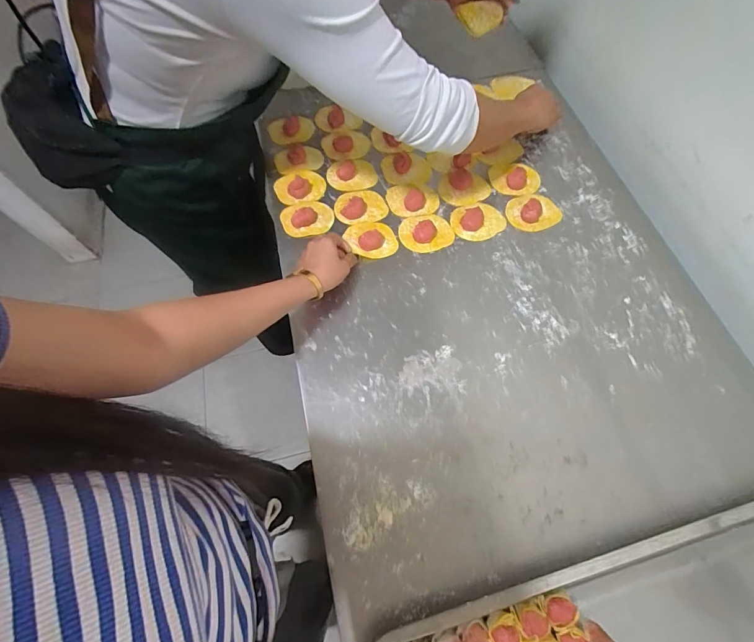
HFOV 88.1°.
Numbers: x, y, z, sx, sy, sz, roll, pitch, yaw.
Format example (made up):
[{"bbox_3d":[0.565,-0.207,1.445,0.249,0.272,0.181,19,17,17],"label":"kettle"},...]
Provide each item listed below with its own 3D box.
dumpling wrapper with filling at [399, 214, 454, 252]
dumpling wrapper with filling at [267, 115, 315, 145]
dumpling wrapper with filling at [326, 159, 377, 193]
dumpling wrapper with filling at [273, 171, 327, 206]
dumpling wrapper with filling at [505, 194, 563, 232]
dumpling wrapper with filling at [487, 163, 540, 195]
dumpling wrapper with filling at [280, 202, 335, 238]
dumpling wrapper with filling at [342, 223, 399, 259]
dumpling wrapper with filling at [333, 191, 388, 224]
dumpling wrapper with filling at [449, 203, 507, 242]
[{"bbox_3d":[0.081,-0.149,0.636,0.085,0.022,0.068,-10,66,-3],"label":"dumpling wrapper with filling"},{"bbox_3d":[-0.167,-0.380,0.766,0.092,0.014,0.075,4,66,3],"label":"dumpling wrapper with filling"},{"bbox_3d":[-0.045,-0.265,0.702,0.088,0.010,0.076,-7,66,-2],"label":"dumpling wrapper with filling"},{"bbox_3d":[-0.136,-0.235,0.685,0.088,0.011,0.067,-13,66,-5],"label":"dumpling wrapper with filling"},{"bbox_3d":[0.264,-0.188,0.649,0.088,0.023,0.071,-9,66,-3],"label":"dumpling wrapper with filling"},{"bbox_3d":[0.243,-0.251,0.689,0.088,0.008,0.067,9,66,6],"label":"dumpling wrapper with filling"},{"bbox_3d":[-0.119,-0.177,0.660,0.087,0.022,0.064,-12,66,-4],"label":"dumpling wrapper with filling"},{"bbox_3d":[-0.009,-0.132,0.634,0.083,0.012,0.064,1,66,2],"label":"dumpling wrapper with filling"},{"bbox_3d":[-0.027,-0.197,0.666,0.088,0.013,0.069,-13,66,-4],"label":"dumpling wrapper with filling"},{"bbox_3d":[0.168,-0.168,0.651,0.089,0.012,0.072,-13,66,-5],"label":"dumpling wrapper with filling"}]

